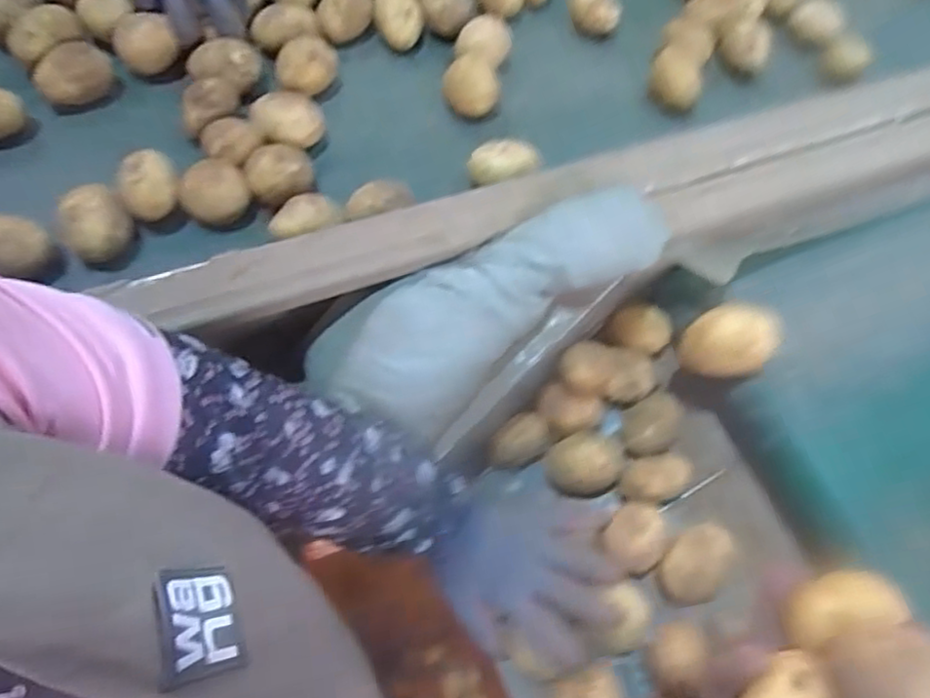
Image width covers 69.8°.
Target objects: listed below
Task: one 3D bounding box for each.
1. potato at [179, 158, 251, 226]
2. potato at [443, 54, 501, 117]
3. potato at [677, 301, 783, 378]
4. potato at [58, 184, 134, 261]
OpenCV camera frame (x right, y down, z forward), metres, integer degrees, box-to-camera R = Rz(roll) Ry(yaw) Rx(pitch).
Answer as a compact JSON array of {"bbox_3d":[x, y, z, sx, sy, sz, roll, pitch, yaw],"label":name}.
[{"bbox_3d":[-0.205,-0.125,0.556,0.052,0.044,0.043,-20,65,-12],"label":"potato"},{"bbox_3d":[0.007,-0.255,0.641,0.053,0.047,0.052,4,63,-1],"label":"potato"},{"bbox_3d":[0.217,-0.010,0.547,0.050,0.078,0.054,-39,107,-56],"label":"potato"},{"bbox_3d":[-0.289,-0.095,0.529,0.048,0.049,0.053,-33,69,-18],"label":"potato"}]

